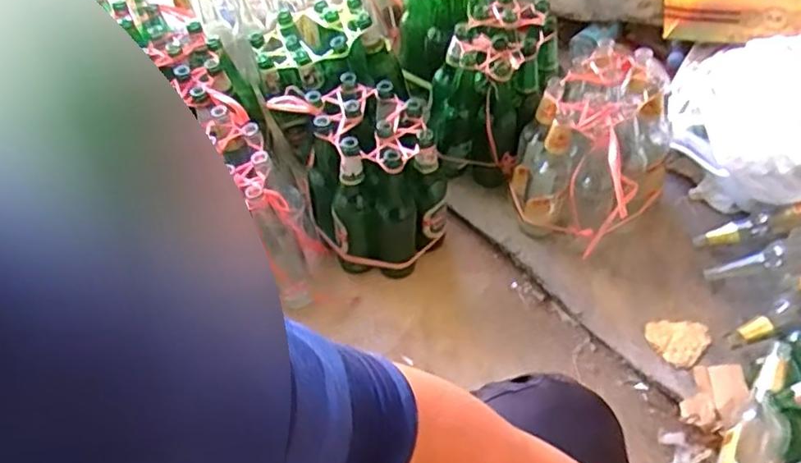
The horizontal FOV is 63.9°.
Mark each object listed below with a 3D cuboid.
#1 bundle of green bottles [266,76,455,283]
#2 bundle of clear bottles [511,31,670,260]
[{"bbox_3d":[-0.057,-0.101,1.073,0.214,0.238,0.269,-36,60,-23],"label":"bundle of green bottles"},{"bbox_3d":[0.321,-0.133,1.060,0.249,0.219,0.203,-38,61,-23],"label":"bundle of clear bottles"}]

